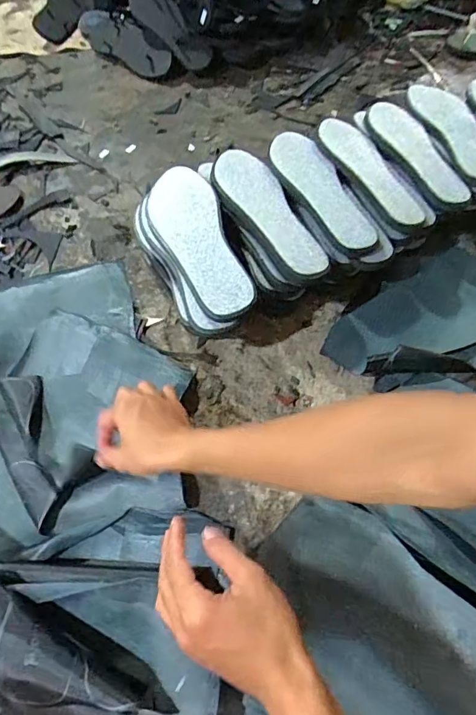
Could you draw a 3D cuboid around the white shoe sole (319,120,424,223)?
[{"bbox_3d":[0.201,-0.296,0.715,0.082,0.028,0.239,-18,60,-15],"label":"white shoe sole"}]

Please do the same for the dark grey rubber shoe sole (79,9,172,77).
[{"bbox_3d":[-0.274,-0.731,1.068,0.298,0.032,0.087,42,103,20],"label":"dark grey rubber shoe sole"}]

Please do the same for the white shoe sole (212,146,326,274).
[{"bbox_3d":[0.038,-0.210,0.649,0.089,0.030,0.246,-20,60,-16],"label":"white shoe sole"}]

